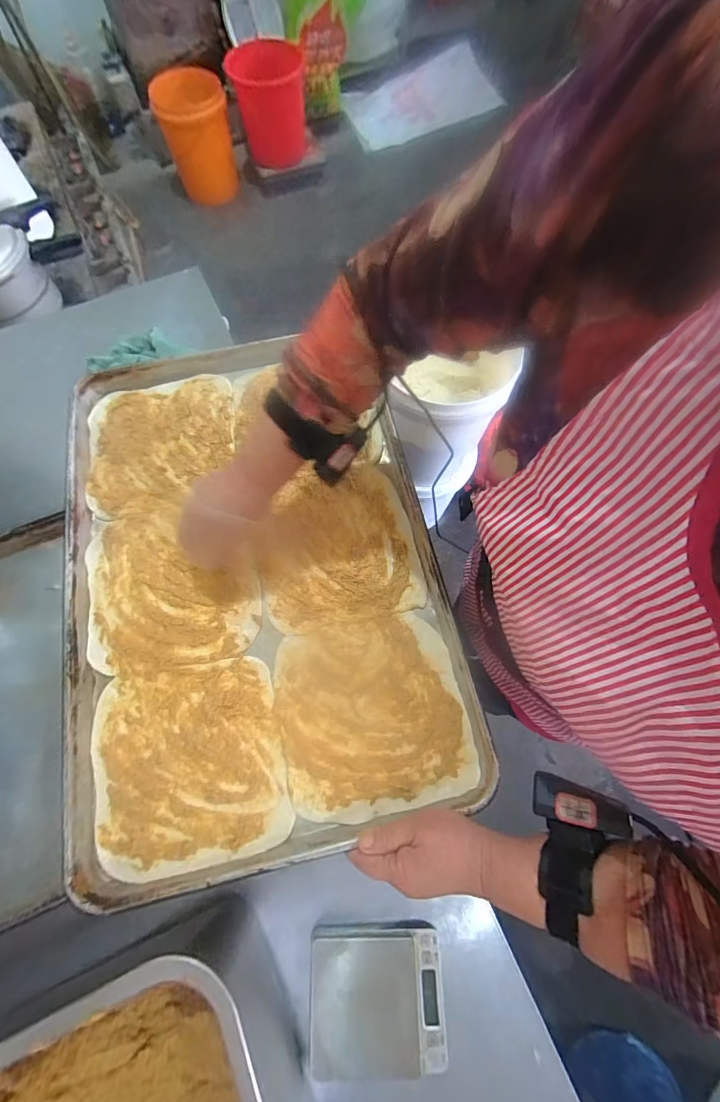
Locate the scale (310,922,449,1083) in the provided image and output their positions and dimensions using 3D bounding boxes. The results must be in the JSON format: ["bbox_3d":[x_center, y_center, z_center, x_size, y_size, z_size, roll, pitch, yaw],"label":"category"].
[{"bbox_3d":[0.017,0.424,0.372,0.122,0.022,0.104,-3,71,0],"label":"scale"}]

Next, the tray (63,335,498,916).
[{"bbox_3d":[-0.125,0.004,0.457,0.397,0.025,0.589,-13,72,-4],"label":"tray"}]

